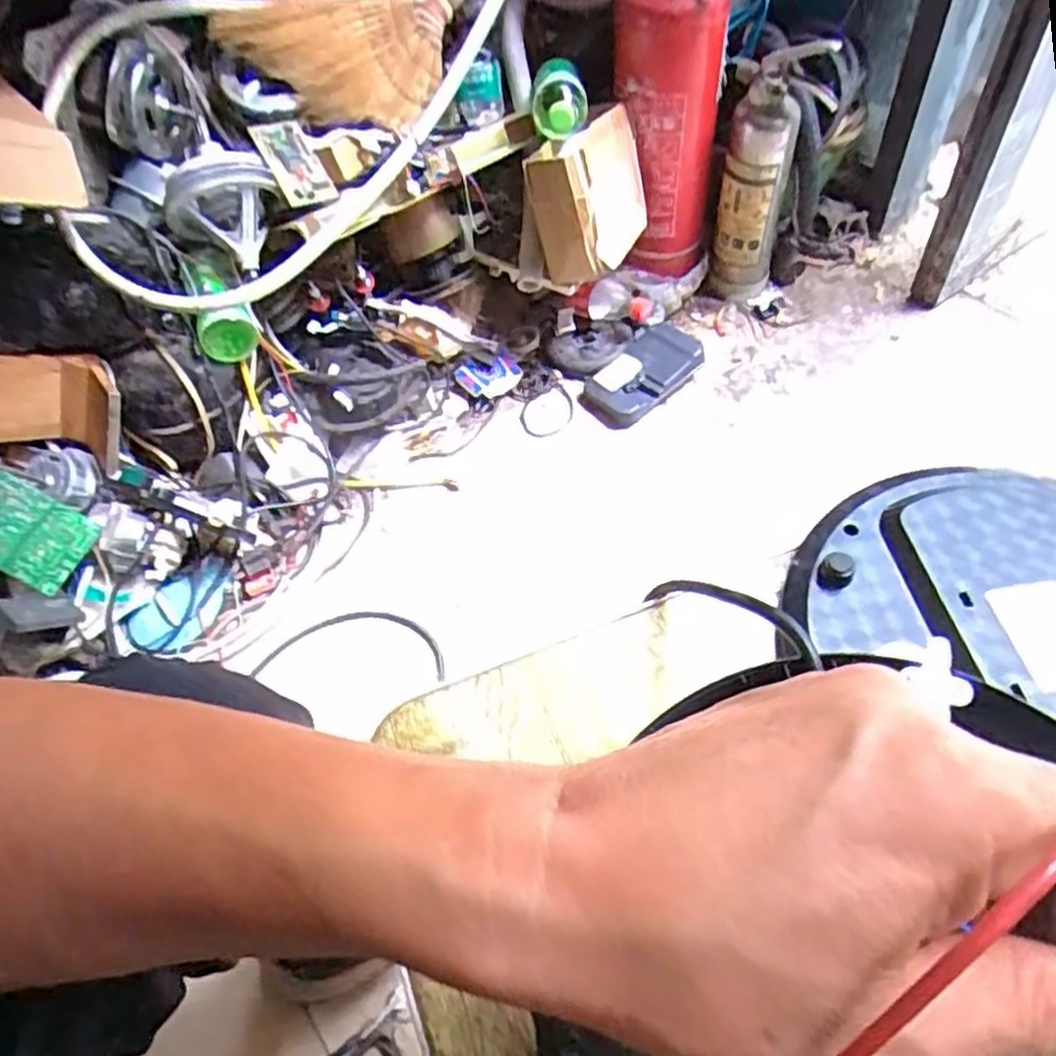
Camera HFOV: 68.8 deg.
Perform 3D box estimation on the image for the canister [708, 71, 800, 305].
[{"bbox_3d":[0.316,-0.468,1.097,0.087,0.300,0.083,10,56,14],"label":"canister"}]

